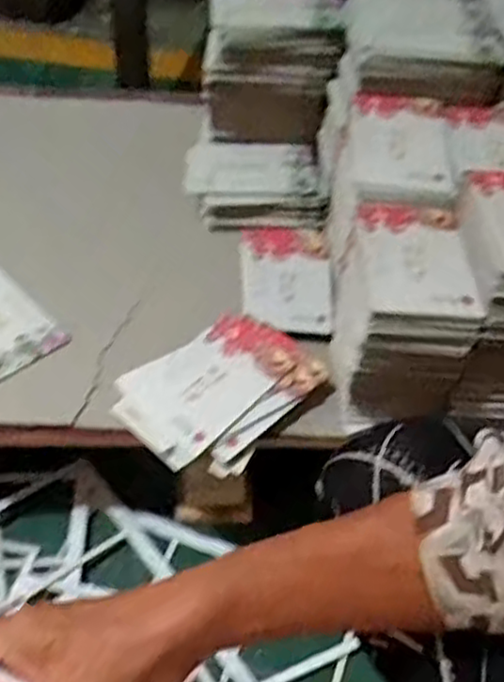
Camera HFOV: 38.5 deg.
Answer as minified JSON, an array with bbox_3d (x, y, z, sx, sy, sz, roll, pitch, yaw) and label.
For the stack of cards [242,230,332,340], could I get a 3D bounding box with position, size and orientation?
[{"bbox_3d":[0.035,-0.068,0.774,0.090,0.028,0.168,1,46,-3],"label":"stack of cards"}]

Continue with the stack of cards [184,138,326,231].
[{"bbox_3d":[0.003,-0.189,0.858,0.163,0.050,0.117,2,46,-1],"label":"stack of cards"}]

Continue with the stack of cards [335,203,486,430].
[{"bbox_3d":[0.129,-0.019,0.647,0.093,0.150,0.149,4,46,0],"label":"stack of cards"}]

